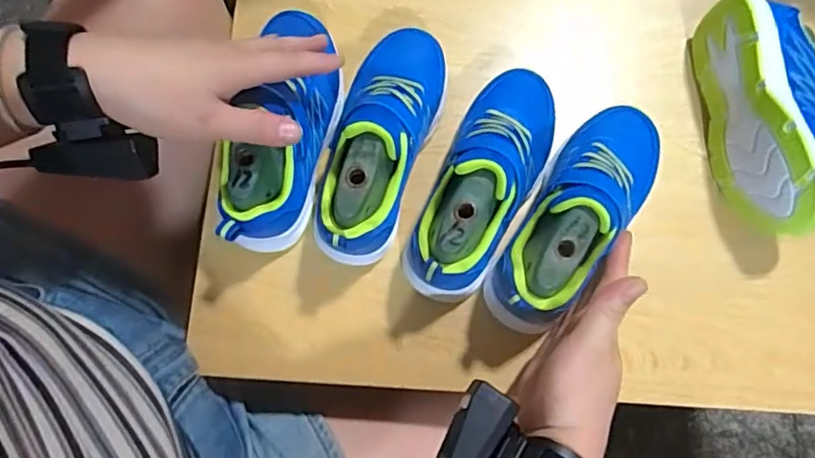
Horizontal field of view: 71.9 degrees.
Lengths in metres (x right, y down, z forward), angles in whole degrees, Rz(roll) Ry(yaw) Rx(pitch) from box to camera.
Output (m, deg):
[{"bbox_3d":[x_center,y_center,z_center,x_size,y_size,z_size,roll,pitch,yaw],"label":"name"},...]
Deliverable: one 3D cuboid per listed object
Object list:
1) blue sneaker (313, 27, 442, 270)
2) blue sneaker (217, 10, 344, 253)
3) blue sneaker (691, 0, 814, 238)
[{"bbox_3d":[-0.023,-0.067,0.447,0.075,0.096,0.186,14,78,2],"label":"blue sneaker"},{"bbox_3d":[-0.096,-0.086,0.446,0.060,0.095,0.204,13,70,2],"label":"blue sneaker"},{"bbox_3d":[0.310,-0.096,0.462,0.087,0.082,0.199,-4,78,-1],"label":"blue sneaker"}]

